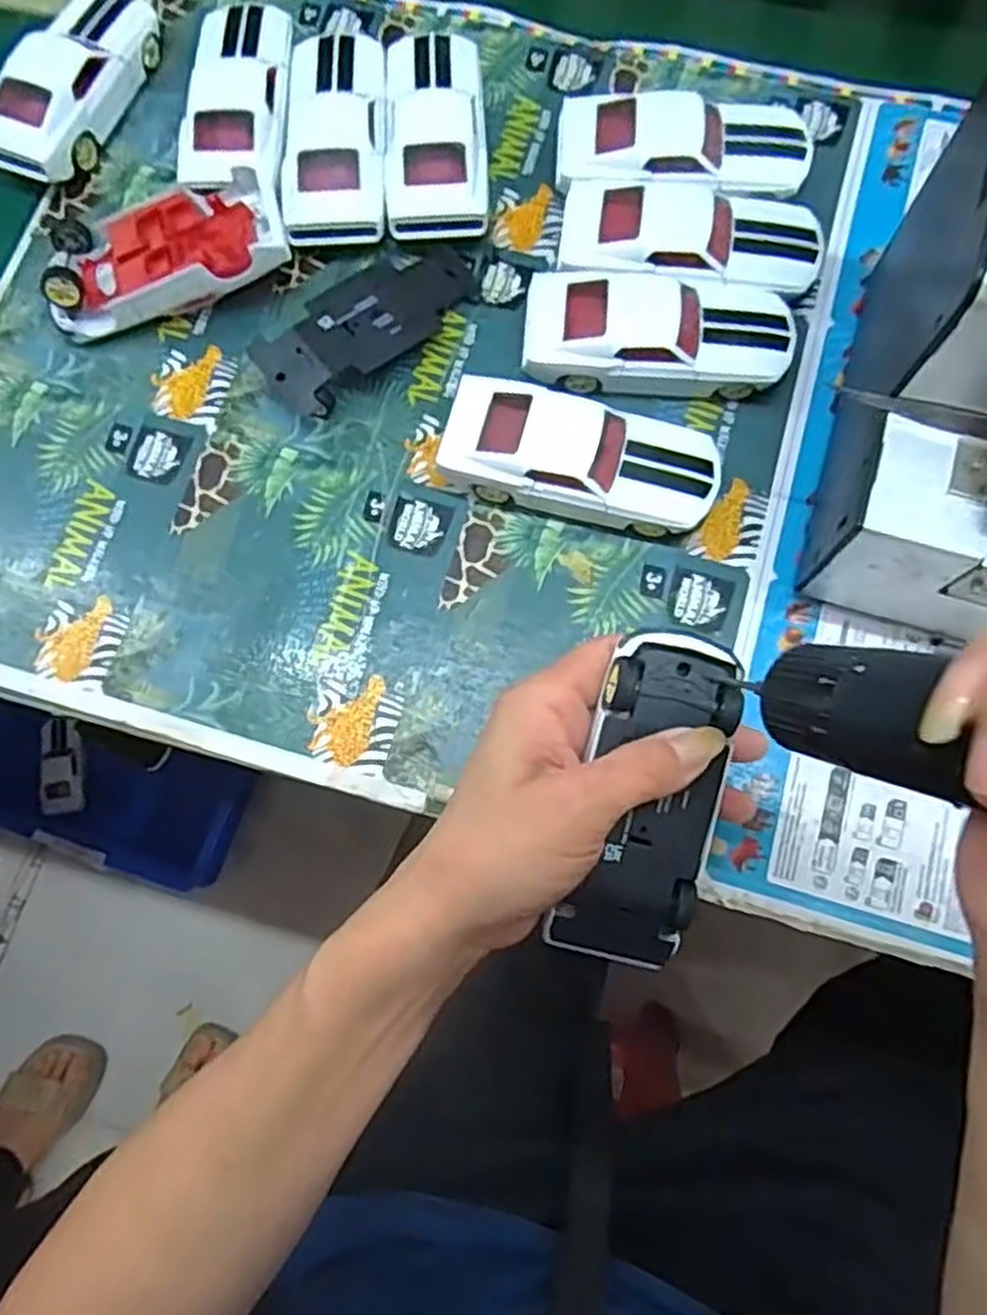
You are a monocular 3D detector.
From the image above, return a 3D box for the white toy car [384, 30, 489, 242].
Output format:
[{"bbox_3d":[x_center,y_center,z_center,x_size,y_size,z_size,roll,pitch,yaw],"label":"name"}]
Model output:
[{"bbox_3d":[-0.030,-0.280,0.430,0.051,0.031,0.125,-3,77,1],"label":"white toy car"}]

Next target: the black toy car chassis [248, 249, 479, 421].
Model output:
[{"bbox_3d":[-0.063,-0.173,0.407,0.121,0.025,0.046,-42,80,-7],"label":"black toy car chassis"}]

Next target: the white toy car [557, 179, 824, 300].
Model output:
[{"bbox_3d":[0.099,-0.209,0.408,0.128,0.037,0.055,4,78,3],"label":"white toy car"}]

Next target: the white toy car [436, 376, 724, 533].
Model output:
[{"bbox_3d":[0.041,-0.094,0.380,0.126,0.035,0.052,13,78,5],"label":"white toy car"}]

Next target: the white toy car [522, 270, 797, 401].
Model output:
[{"bbox_3d":[0.081,-0.158,0.395,0.128,0.036,0.055,4,78,2],"label":"white toy car"}]

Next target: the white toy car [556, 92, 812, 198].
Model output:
[{"bbox_3d":[0.099,-0.264,0.420,0.130,0.037,0.062,4,78,3],"label":"white toy car"}]

